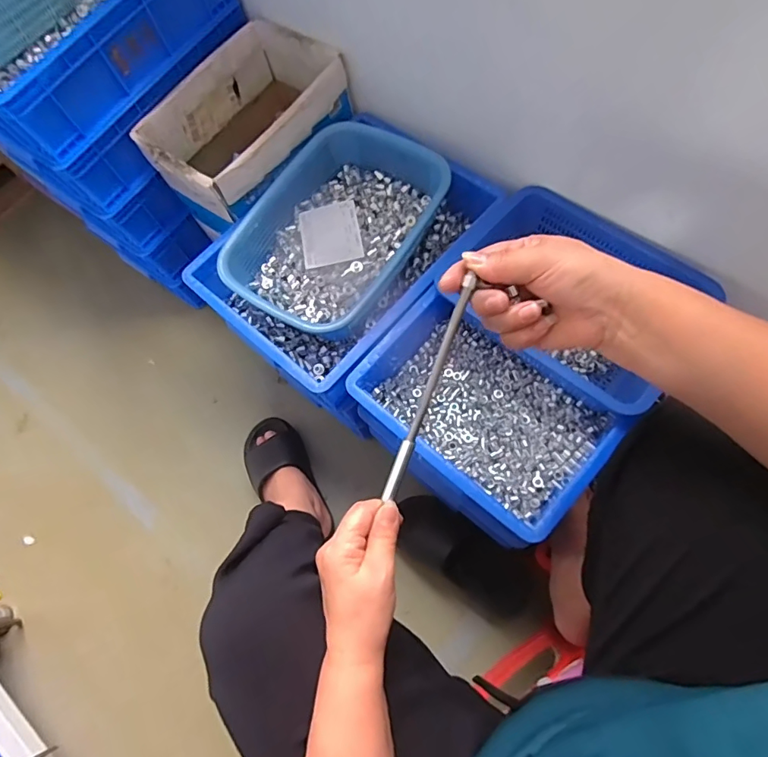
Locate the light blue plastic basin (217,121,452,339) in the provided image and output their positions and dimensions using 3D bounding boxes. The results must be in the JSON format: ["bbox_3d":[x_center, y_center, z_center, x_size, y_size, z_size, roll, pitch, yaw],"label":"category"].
[{"bbox_3d":[-0.079,-0.230,0.734,0.247,0.097,0.338,32,76,17],"label":"light blue plastic basin"}]

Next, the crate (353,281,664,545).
[{"bbox_3d":[0.127,0.042,0.644,0.313,0.104,0.210,39,78,19],"label":"crate"}]

